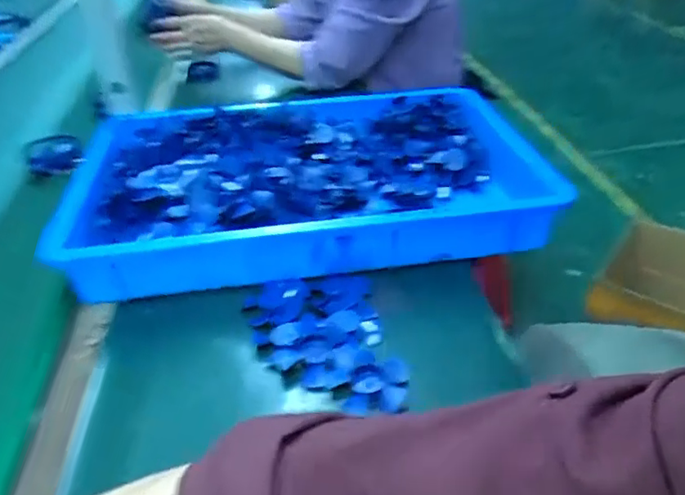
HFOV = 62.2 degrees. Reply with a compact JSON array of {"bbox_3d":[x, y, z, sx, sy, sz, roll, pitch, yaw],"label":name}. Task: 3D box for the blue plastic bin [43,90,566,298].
[{"bbox_3d":[-0.056,-0.098,0.760,0.573,0.080,0.373,-8,36,-5],"label":"blue plastic bin"}]

